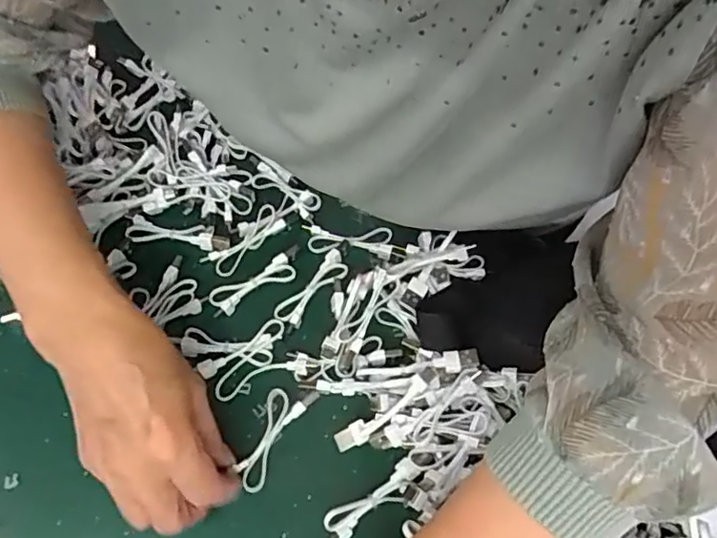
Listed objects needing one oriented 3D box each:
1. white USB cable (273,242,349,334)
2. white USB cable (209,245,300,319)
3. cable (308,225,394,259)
[{"bbox_3d":[-0.031,0.012,0.425,0.021,0.006,0.076,39,65,11],"label":"white USB cable"},{"bbox_3d":[-0.073,0.009,0.424,0.074,0.009,0.023,-26,71,-19],"label":"white USB cable"},{"bbox_3d":[-0.006,-0.022,0.444,0.062,0.012,0.026,8,64,-5],"label":"cable"}]

